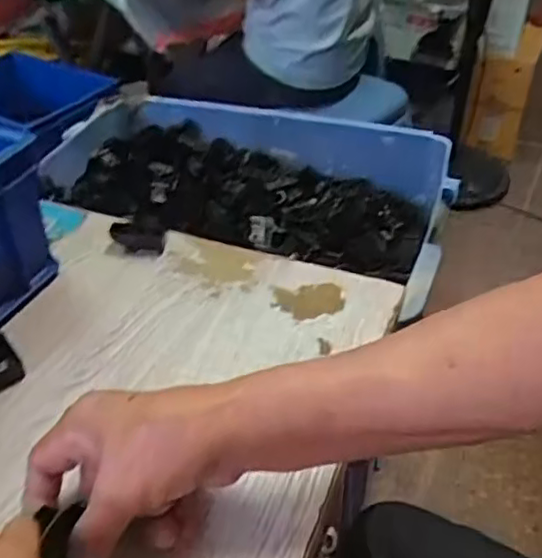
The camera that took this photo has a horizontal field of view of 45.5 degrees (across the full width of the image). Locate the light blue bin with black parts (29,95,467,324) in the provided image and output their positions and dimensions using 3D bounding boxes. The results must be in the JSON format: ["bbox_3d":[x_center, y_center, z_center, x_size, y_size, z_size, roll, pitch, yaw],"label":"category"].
[{"bbox_3d":[-0.048,-0.134,0.842,0.519,0.097,0.239,11,40,13],"label":"light blue bin with black parts"}]

